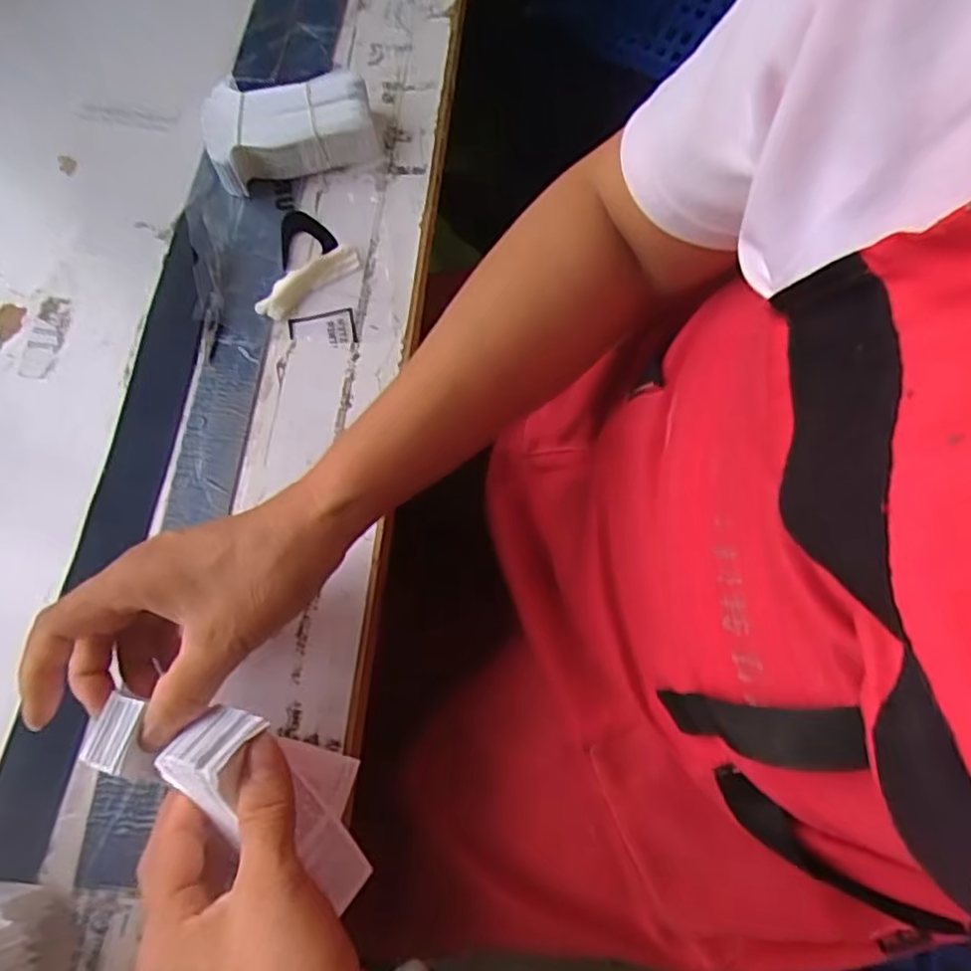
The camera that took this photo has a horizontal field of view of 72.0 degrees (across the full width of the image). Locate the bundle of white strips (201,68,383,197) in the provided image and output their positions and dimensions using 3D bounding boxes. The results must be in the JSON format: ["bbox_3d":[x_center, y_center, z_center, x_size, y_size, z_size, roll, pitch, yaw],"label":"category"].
[{"bbox_3d":[-0.135,-0.250,0.464,0.112,0.036,0.070,-16,72,-5],"label":"bundle of white strips"}]

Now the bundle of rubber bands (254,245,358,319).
[{"bbox_3d":[-0.117,-0.136,0.438,0.074,0.011,0.021,-40,76,-11],"label":"bundle of rubber bands"}]

